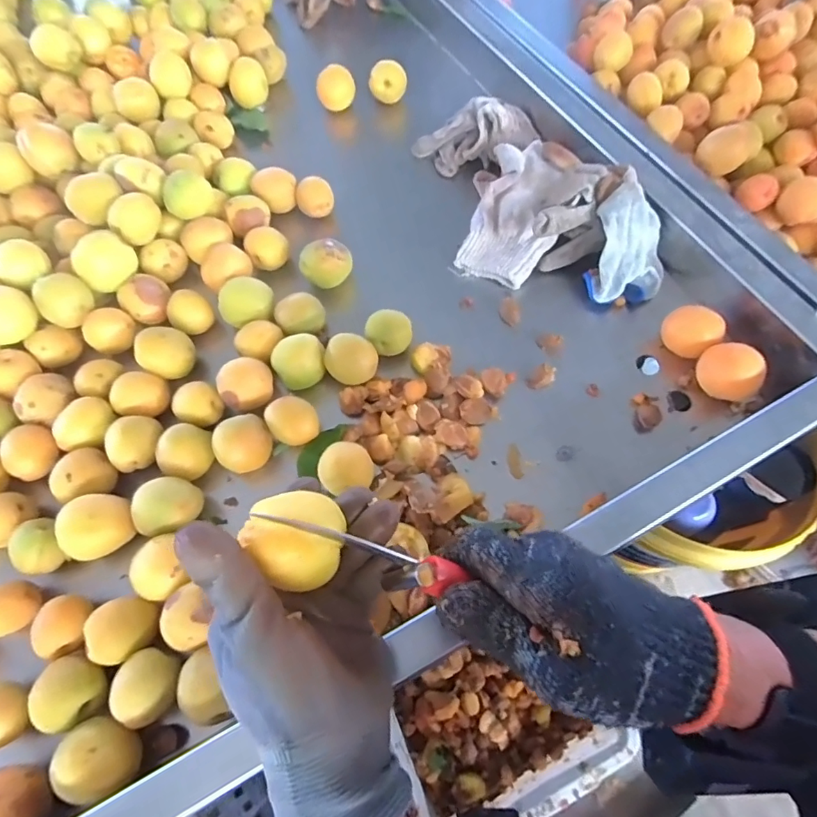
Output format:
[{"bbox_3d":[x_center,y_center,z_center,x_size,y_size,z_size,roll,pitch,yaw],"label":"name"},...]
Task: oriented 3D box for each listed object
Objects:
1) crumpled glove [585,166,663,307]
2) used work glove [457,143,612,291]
[{"bbox_3d":[0.199,-0.152,0.429,0.070,0.055,0.103,5,65,4],"label":"crumpled glove"},{"bbox_3d":[0.116,-0.180,0.448,0.117,0.053,0.128,14,66,8],"label":"used work glove"}]

